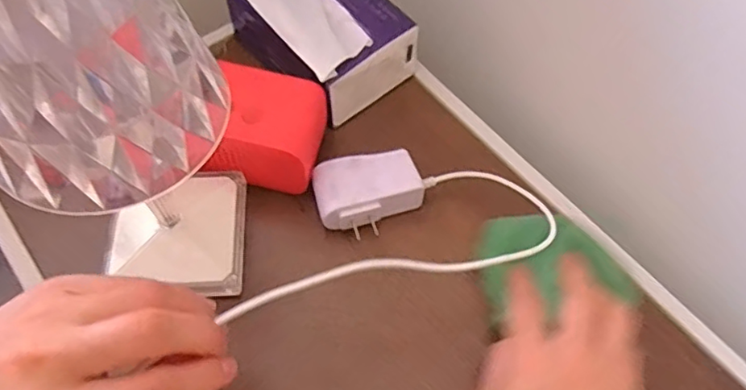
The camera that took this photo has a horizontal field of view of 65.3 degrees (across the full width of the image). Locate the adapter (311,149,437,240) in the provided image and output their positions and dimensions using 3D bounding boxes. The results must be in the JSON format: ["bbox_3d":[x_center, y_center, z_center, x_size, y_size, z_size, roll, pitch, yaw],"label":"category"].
[{"bbox_3d":[0.000,-0.002,0.416,0.081,0.034,0.050,-14,61,-12],"label":"adapter"}]

